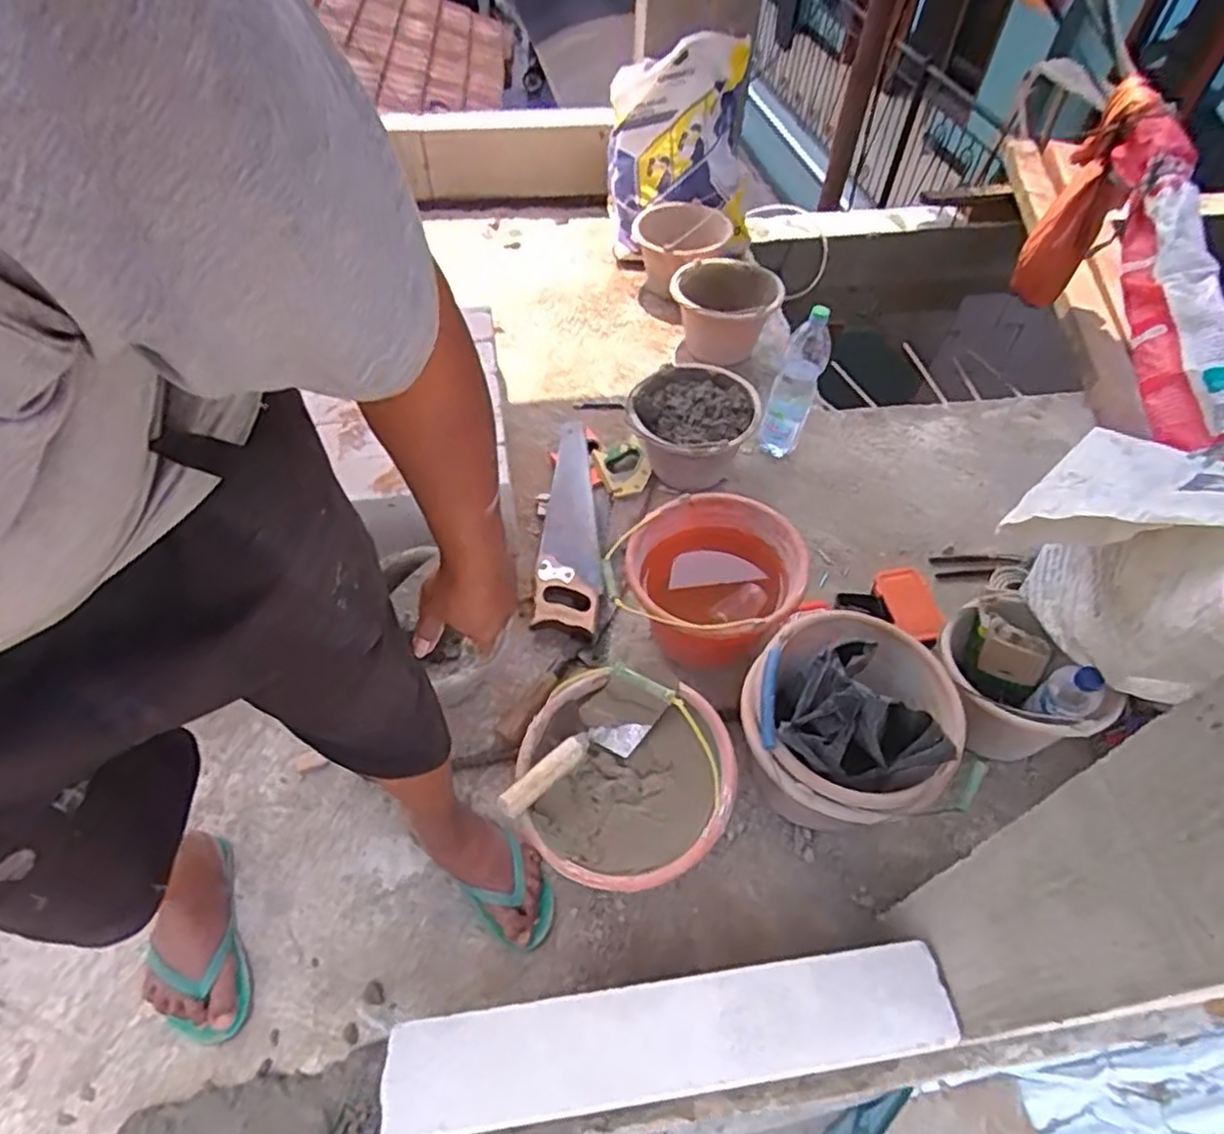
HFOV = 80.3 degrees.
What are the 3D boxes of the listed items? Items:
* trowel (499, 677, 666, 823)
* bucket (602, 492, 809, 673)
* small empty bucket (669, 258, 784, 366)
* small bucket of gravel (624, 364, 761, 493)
[{"bbox_3d":[-0.036,0.229,0.946,0.099,0.070,0.265,34,59,21],"label":"trowel"},{"bbox_3d":[0.147,0.036,1.212,0.304,0.203,0.280,1,51,-1],"label":"bucket"},{"bbox_3d":[0.264,-0.602,1.690,0.249,0.170,0.196,20,53,14],"label":"small empty bucket"},{"bbox_3d":[0.155,-0.265,1.453,0.240,0.167,0.232,1,51,-1],"label":"small bucket of gravel"}]

